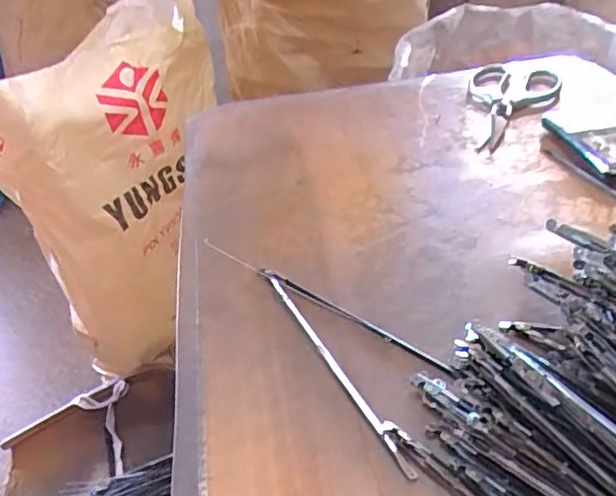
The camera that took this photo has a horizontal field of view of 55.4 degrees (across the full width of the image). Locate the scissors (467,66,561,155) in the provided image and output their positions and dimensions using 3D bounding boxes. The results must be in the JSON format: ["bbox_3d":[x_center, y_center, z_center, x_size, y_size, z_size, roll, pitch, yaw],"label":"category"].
[{"bbox_3d":[0.213,-0.146,0.593,0.092,0.018,0.197,3,37,14],"label":"scissors"}]

